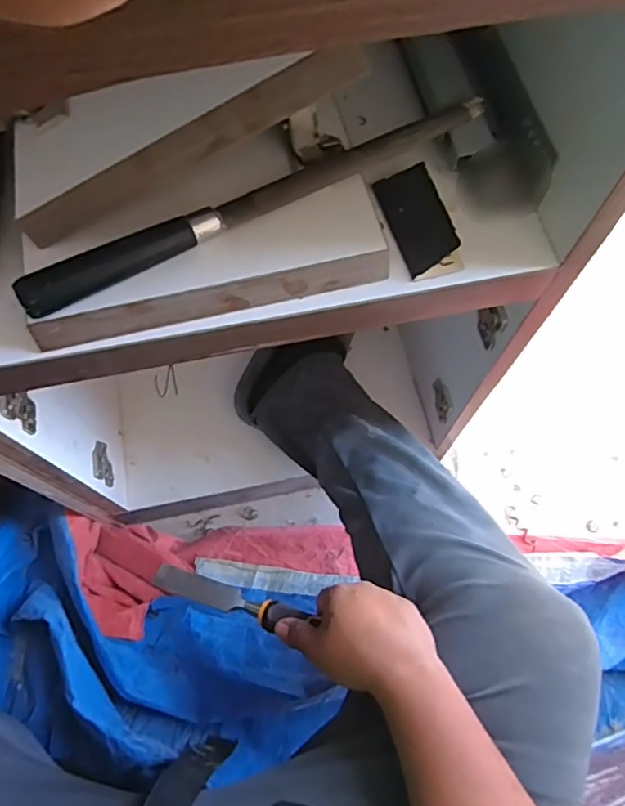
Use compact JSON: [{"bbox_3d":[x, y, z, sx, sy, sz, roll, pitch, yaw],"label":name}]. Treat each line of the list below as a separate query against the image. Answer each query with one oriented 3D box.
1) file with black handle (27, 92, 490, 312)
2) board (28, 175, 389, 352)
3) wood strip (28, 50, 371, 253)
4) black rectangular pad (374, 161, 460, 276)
[{"bbox_3d":[-0.028,-0.134,0.353,0.322,0.018,0.022,-27,71,-10],"label":"file with black handle"},{"bbox_3d":[-0.066,-0.090,0.357,0.222,0.028,0.059,-13,69,-5],"label":"board"},{"bbox_3d":[-0.075,-0.143,0.315,0.224,0.023,0.011,-20,68,17],"label":"wood strip"},{"bbox_3d":[0.072,-0.128,0.380,0.037,0.004,0.080,-22,70,10],"label":"black rectangular pad"}]

